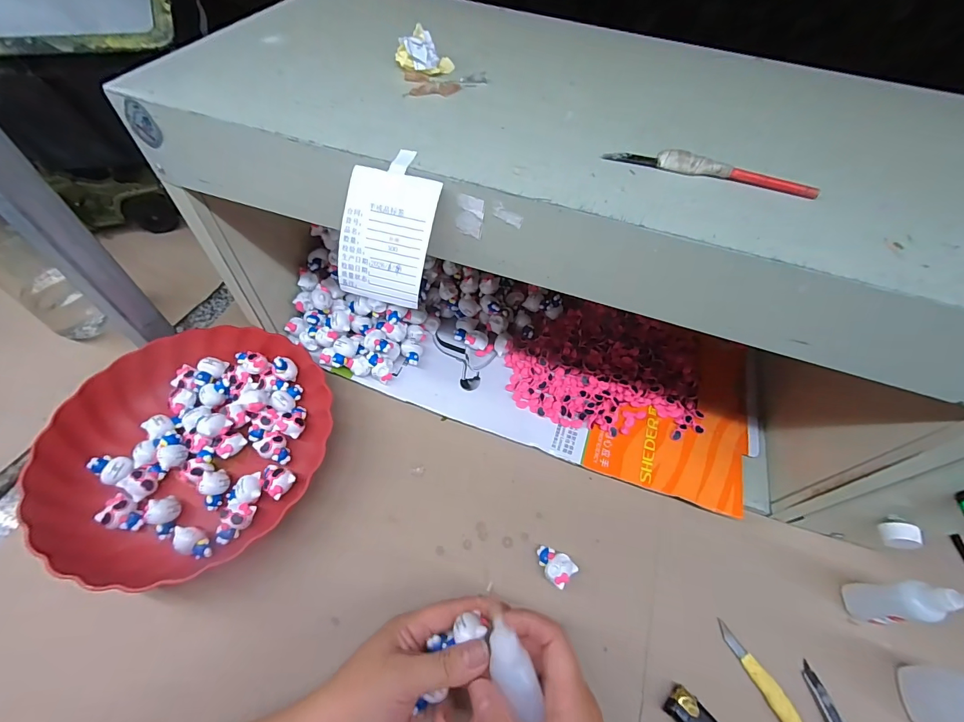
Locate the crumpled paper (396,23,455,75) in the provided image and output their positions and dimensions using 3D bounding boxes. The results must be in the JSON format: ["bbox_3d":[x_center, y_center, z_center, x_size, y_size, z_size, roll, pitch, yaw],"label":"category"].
[{"bbox_3d":[-0.039,-0.219,0.288,0.033,0.020,0.033,22,57,11],"label":"crumpled paper"}]

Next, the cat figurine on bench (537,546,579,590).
[{"bbox_3d":[0.064,0.183,0.363,0.025,0.021,0.034,-38,66,-26],"label":"cat figurine on bench"}]

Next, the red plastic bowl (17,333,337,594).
[{"bbox_3d":[-0.274,0.072,0.392,0.222,0.047,0.237,2,56,-3],"label":"red plastic bowl"}]

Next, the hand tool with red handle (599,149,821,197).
[{"bbox_3d":[0.133,-0.112,0.237,0.118,0.009,0.009,16,56,7],"label":"hand tool with red handle"}]

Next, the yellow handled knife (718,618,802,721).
[{"bbox_3d":[0.228,0.260,0.328,0.013,0.010,0.090,-22,60,-18],"label":"yellow handled knife"}]

